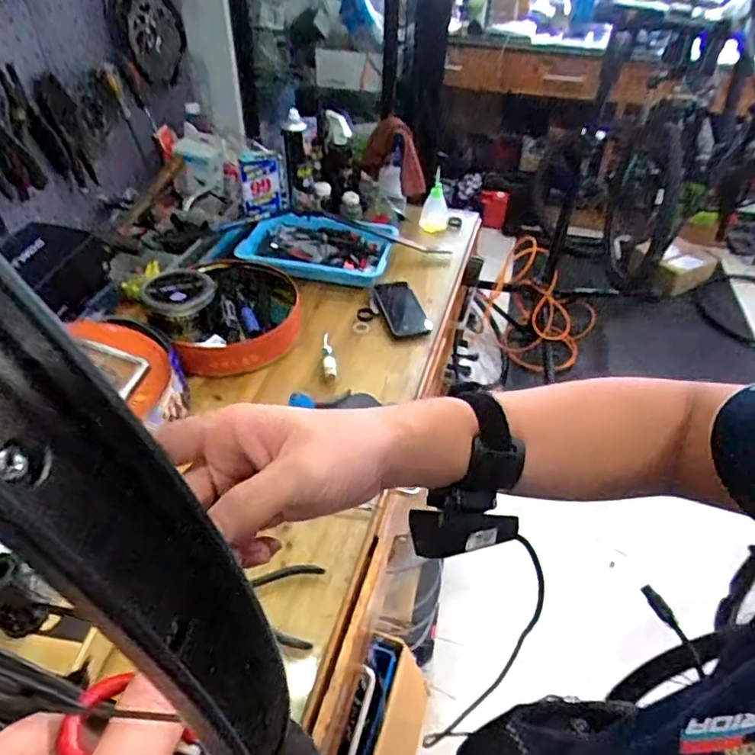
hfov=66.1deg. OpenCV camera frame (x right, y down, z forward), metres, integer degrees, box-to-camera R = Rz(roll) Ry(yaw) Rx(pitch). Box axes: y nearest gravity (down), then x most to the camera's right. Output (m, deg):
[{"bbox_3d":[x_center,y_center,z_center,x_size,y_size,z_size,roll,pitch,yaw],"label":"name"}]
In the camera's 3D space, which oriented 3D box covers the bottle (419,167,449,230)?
[{"bbox_3d":[0.135,-0.409,1.343,0.067,0.196,0.049,7,68,6],"label":"bottle"}]

